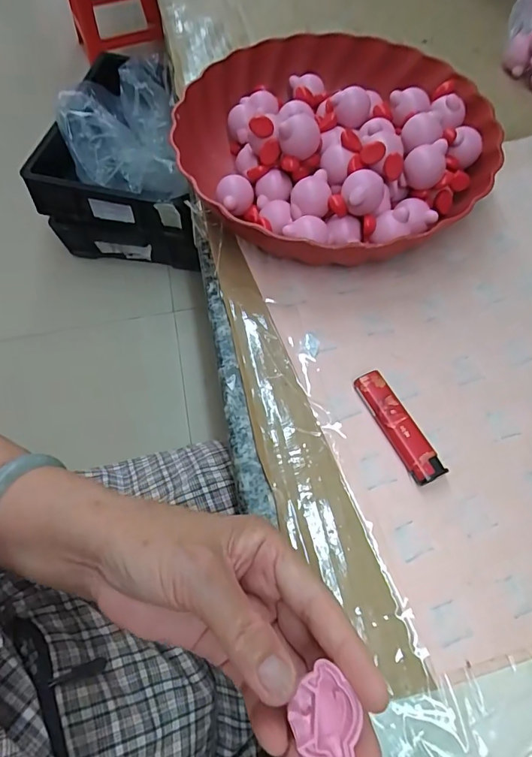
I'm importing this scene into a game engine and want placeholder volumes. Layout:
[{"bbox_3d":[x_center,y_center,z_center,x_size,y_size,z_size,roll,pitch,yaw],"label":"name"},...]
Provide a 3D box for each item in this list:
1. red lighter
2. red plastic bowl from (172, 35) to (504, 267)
[{"bbox_3d":[0.081,0.030,0.272,0.019,0.012,0.074,-26,66,-13],"label":"red lighter"},{"bbox_3d":[0.054,-0.190,0.355,0.243,0.055,0.250,-18,65,-10],"label":"red plastic bowl"}]

